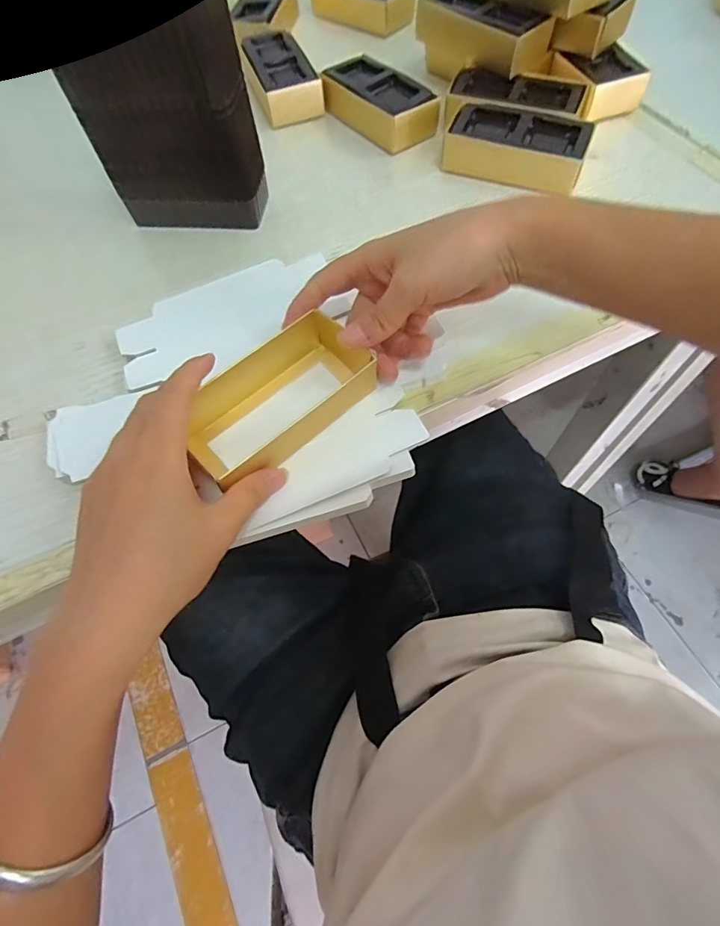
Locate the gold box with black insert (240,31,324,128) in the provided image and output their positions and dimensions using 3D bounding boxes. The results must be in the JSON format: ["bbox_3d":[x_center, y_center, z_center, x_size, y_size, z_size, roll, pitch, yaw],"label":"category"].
[{"bbox_3d":[-0.081,-0.385,0.475,0.058,0.034,0.108,-20,64,-9],"label":"gold box with black insert"}]

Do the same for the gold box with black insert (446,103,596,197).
[{"bbox_3d":[0.130,-0.265,0.398,0.111,0.028,0.059,25,66,13],"label":"gold box with black insert"}]

